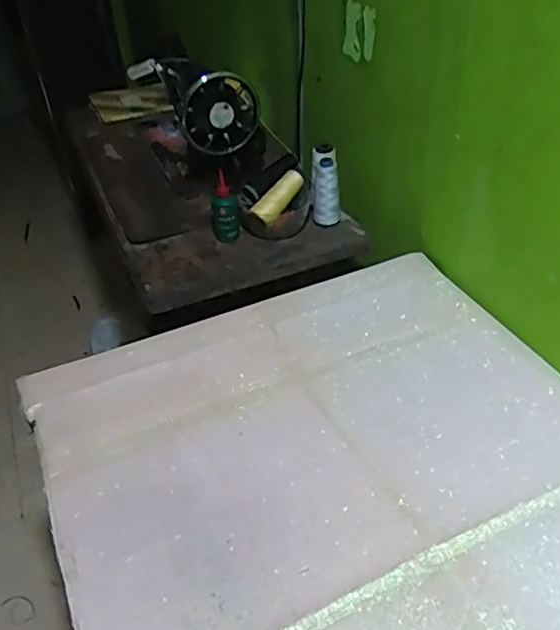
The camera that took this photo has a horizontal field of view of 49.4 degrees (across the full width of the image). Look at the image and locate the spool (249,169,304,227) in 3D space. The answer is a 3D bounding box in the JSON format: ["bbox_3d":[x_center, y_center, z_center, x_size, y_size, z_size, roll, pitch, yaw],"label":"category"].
[{"bbox_3d":[0.002,-0.202,1.029,0.032,0.035,0.115,27,66,33],"label":"spool"}]

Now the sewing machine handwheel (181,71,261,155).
[{"bbox_3d":[-0.103,-0.344,1.036,0.130,0.120,0.054,-22,43,-21],"label":"sewing machine handwheel"}]

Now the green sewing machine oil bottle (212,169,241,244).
[{"bbox_3d":[-0.092,-0.173,1.006,0.044,0.105,0.040,-7,39,-3],"label":"green sewing machine oil bottle"}]

